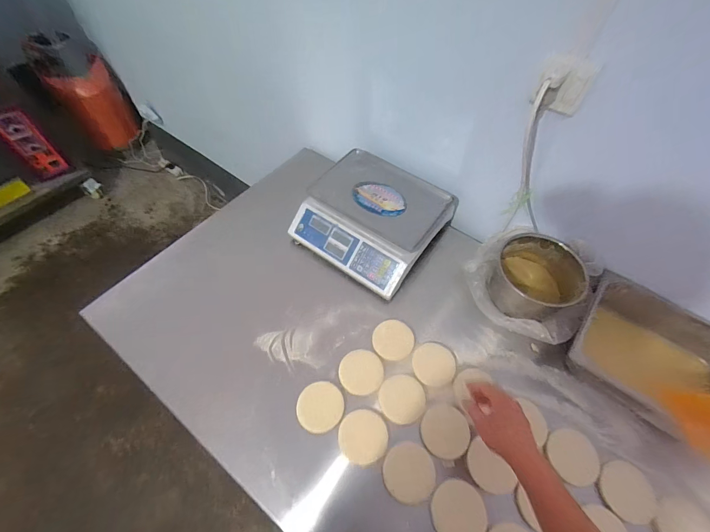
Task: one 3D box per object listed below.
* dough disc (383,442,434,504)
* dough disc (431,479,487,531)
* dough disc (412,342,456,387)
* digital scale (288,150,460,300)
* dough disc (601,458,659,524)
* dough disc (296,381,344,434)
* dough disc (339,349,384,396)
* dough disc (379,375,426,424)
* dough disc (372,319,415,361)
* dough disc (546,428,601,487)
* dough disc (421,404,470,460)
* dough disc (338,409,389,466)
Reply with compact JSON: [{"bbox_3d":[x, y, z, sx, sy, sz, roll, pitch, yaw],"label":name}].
[{"bbox_3d":[0.103,0.391,0.624,0.094,0.005,0.097,1,56,-2],"label":"dough disc"},{"bbox_3d":[0.189,0.448,0.597,0.092,0.007,0.099,1,56,-2],"label":"dough disc"},{"bbox_3d":[0.173,0.214,0.721,0.089,0.014,0.087,1,56,-2],"label":"dough disc"},{"bbox_3d":[0.044,-0.137,0.880,0.341,0.088,0.329,33,61,18],"label":"digital scale"},{"bbox_3d":[0.511,0.425,0.620,0.099,0.019,0.097,2,56,-1],"label":"dough disc"},{"bbox_3d":[-0.071,0.291,0.681,0.094,0.010,0.095,1,56,-2],"label":"dough disc"},{"bbox_3d":[0.014,0.231,0.721,0.095,0.004,0.092,1,56,-2],"label":"dough disc"},{"bbox_3d":[0.098,0.275,0.685,0.091,0.015,0.093,1,56,-2],"label":"dough disc"},{"bbox_3d":[0.087,0.167,0.748,0.089,0.019,0.087,1,56,-2],"label":"dough disc"},{"bbox_3d":[0.424,0.368,0.638,0.091,0.012,0.092,-2,59,4],"label":"dough disc"},{"bbox_3d":[0.180,0.328,0.656,0.088,0.009,0.093,1,56,-2],"label":"dough disc"},{"bbox_3d":[0.016,0.337,0.652,0.093,0.008,0.094,1,56,-2],"label":"dough disc"}]

